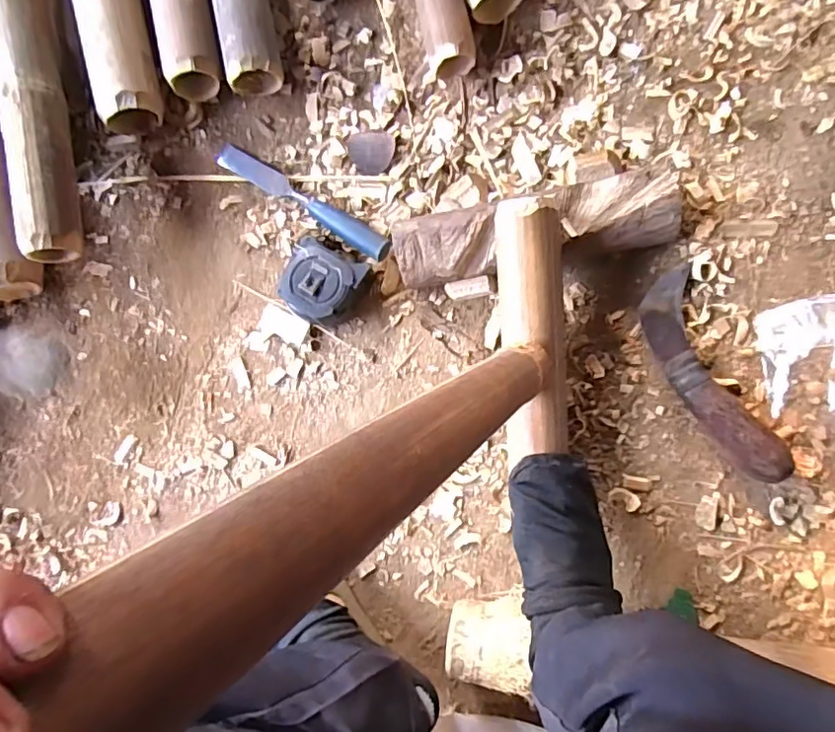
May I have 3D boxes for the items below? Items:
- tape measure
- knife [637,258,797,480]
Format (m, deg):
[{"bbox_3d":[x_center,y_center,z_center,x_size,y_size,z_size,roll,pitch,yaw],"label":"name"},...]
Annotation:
[{"bbox_3d":[-0.102,-0.088,0.587,0.082,0.046,0.075,26,94,8],"label":"tape measure"},{"bbox_3d":[0.281,0.012,0.528,0.061,0.039,0.213,-26,86,8],"label":"knife"}]

